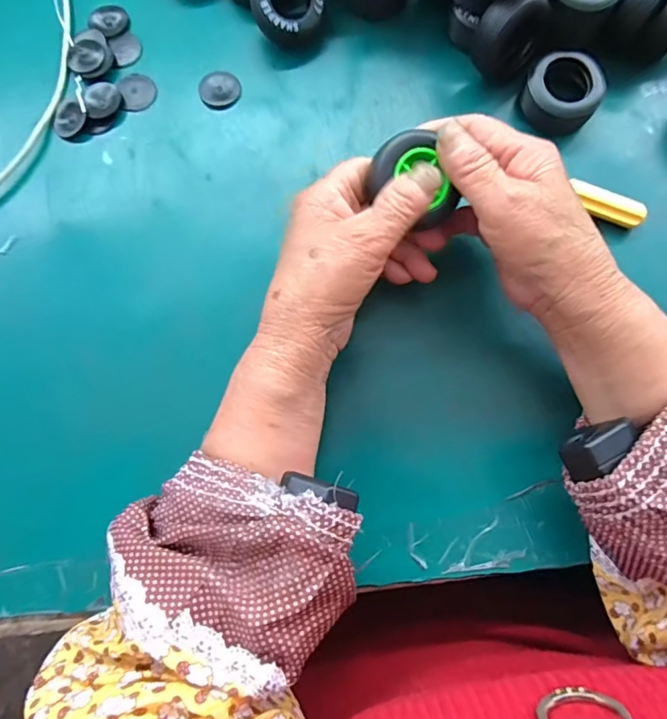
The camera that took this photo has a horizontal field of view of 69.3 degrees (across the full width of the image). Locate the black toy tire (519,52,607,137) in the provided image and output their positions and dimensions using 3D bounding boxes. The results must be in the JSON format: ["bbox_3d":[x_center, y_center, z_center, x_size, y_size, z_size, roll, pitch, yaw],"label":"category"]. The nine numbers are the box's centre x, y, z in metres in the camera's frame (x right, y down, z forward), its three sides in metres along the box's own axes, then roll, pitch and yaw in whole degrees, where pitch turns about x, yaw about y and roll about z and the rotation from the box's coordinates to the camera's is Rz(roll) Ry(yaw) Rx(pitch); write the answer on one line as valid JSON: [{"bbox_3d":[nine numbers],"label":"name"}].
[{"bbox_3d":[0.149,-0.173,0.318,0.047,0.027,0.044,0,78,1],"label":"black toy tire"}]

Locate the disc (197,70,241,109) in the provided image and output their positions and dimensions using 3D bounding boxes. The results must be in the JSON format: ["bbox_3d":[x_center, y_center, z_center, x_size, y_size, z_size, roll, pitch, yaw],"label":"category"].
[{"bbox_3d":[-0.079,-0.188,0.333,0.028,0.006,0.028,0,78,1],"label":"disc"}]

